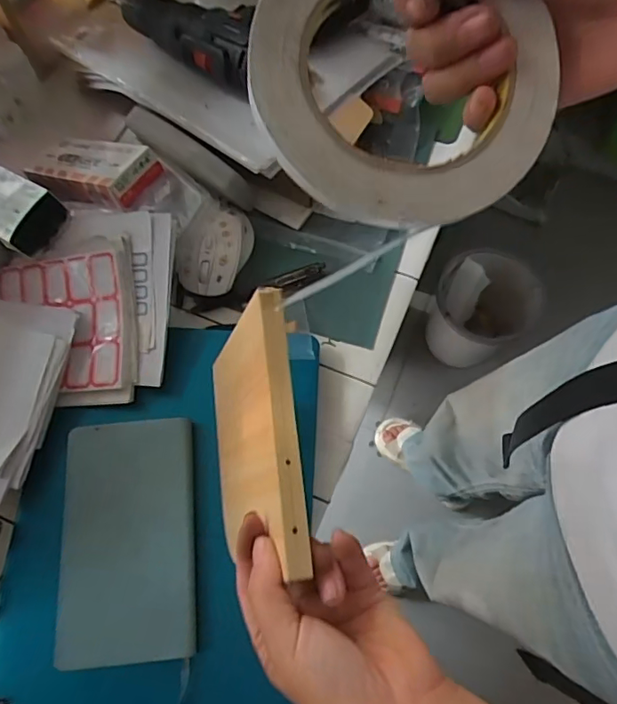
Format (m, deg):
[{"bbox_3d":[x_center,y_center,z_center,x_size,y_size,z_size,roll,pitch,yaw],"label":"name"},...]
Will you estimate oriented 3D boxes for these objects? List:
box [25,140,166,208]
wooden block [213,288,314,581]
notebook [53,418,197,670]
[{"bbox_3d":[-0.209,-0.172,0.504,0.139,0.026,0.064,17,69,25],"label":"box"},{"bbox_3d":[-0.036,0.053,0.328,0.013,0.152,0.137,-2,76,-21],"label":"wooden block"},{"bbox_3d":[-0.135,0.137,0.401,0.094,0.014,0.170,-1,68,-14],"label":"notebook"}]

